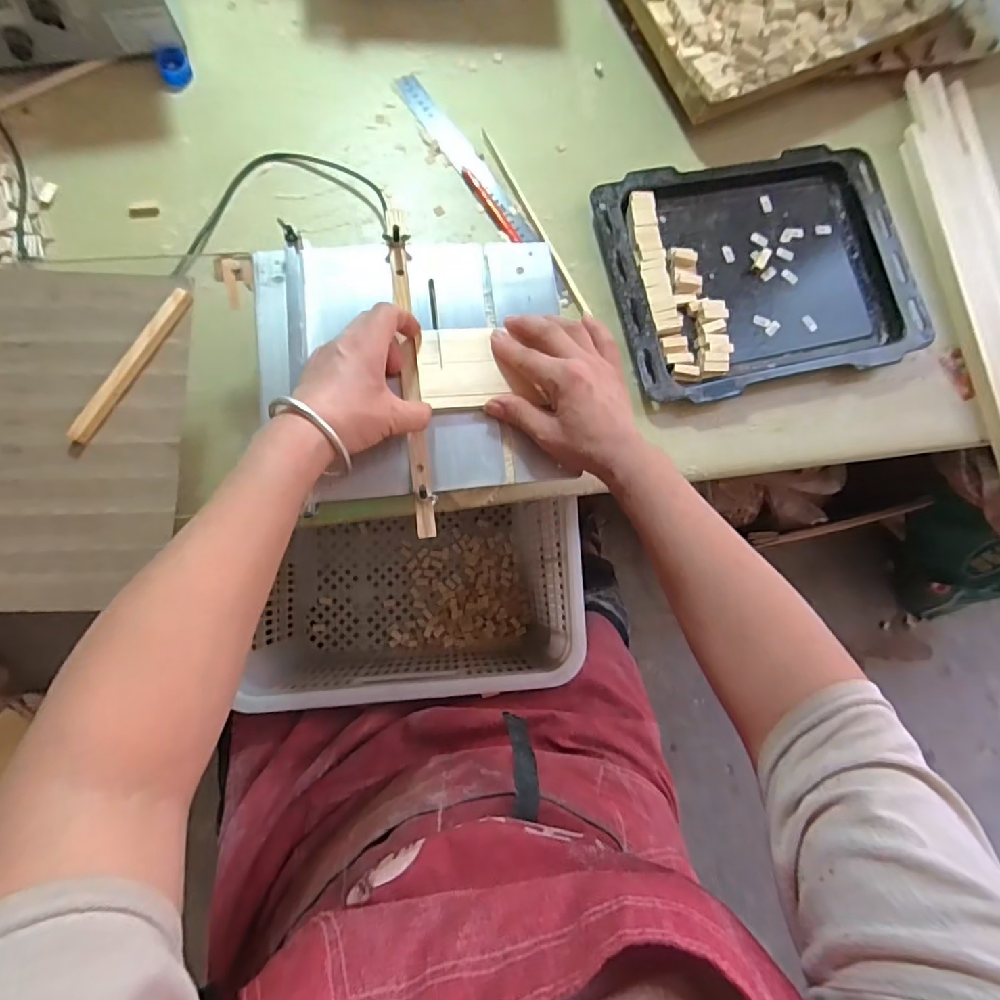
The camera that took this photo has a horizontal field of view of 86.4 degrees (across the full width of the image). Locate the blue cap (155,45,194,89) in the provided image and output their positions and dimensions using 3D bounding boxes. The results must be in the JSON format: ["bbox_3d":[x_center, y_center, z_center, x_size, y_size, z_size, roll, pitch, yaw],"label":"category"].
[{"bbox_3d":[-0.351,-0.467,0.575,0.033,0.018,0.031,1,81,-6],"label":"blue cap"}]

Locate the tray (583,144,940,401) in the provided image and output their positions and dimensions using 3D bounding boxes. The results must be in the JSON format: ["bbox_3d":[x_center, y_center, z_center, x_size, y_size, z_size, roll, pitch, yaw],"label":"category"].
[{"bbox_3d":[0.302,-0.263,0.613,0.359,0.030,0.272,-13,83,-7],"label":"tray"}]

